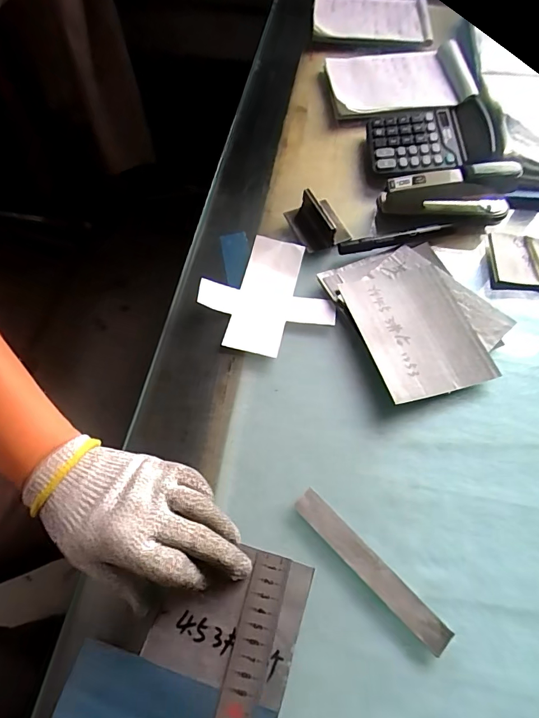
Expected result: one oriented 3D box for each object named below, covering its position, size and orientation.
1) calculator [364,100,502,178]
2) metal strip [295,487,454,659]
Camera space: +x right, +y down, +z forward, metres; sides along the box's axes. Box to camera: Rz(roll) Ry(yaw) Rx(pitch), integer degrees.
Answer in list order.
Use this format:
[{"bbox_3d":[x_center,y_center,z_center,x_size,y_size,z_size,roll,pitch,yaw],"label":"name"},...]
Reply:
[{"bbox_3d":[0.206,-0.278,0.534,0.150,0.053,0.124,1,63,-1],"label":"calculator"},{"bbox_3d":[0.078,0.162,0.328,0.023,0.004,0.143,-40,68,-22],"label":"metal strip"}]

